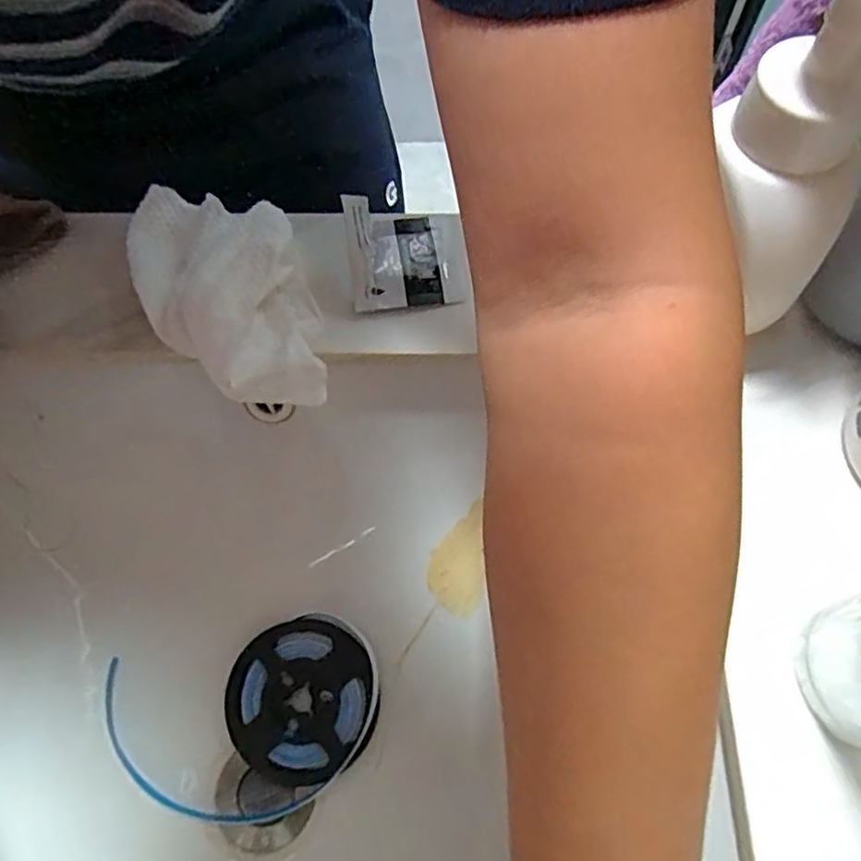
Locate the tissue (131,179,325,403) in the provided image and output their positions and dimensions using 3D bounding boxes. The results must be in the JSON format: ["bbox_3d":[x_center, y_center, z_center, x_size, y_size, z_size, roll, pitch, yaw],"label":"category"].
[{"bbox_3d":[-0.109,-0.076,0.330,0.086,0.032,0.151,-19,65,-7],"label":"tissue"}]

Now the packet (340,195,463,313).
[{"bbox_3d":[-0.017,-0.096,0.334,0.051,0.031,0.055,-7,64,-2],"label":"packet"}]

